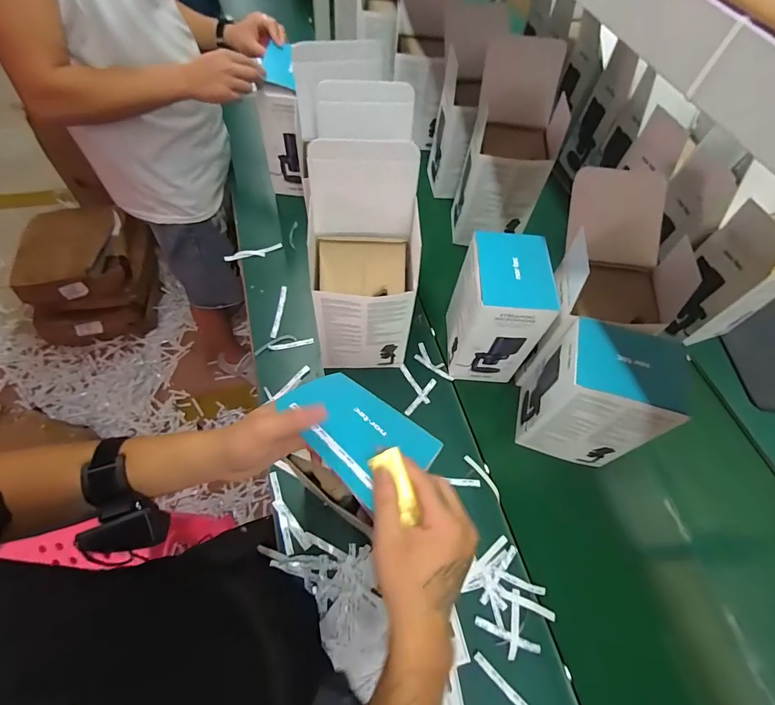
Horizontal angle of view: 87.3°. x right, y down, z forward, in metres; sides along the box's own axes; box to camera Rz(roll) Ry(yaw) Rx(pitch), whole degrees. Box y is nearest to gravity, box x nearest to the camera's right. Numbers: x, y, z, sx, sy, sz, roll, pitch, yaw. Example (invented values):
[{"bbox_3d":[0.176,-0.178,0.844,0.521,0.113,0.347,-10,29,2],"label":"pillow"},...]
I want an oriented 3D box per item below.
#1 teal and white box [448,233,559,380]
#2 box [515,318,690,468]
[{"bbox_3d":[0.183,-0.067,0.704,0.118,0.238,0.143,4,59,-2],"label":"teal and white box"},{"bbox_3d":[0.312,0.072,0.633,0.144,0.221,0.117,15,59,5],"label":"box"}]

